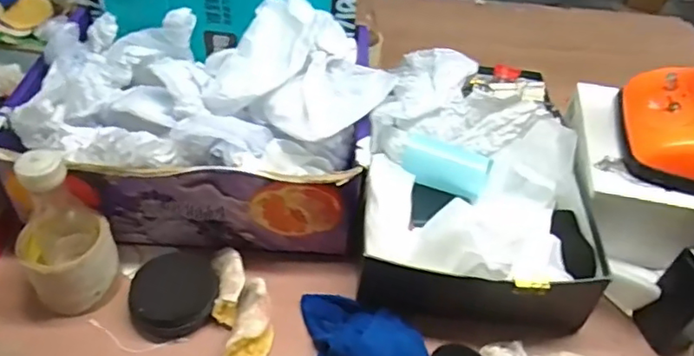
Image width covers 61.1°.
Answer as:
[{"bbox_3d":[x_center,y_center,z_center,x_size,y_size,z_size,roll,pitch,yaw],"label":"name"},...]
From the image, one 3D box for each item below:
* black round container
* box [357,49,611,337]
[{"bbox_3d":[-0.187,0.129,0.644,0.089,0.042,0.094,2,44,-2],"label":"black round container"},{"bbox_3d":[0.149,-0.006,0.732,0.263,0.124,0.378,4,44,0],"label":"box"}]

